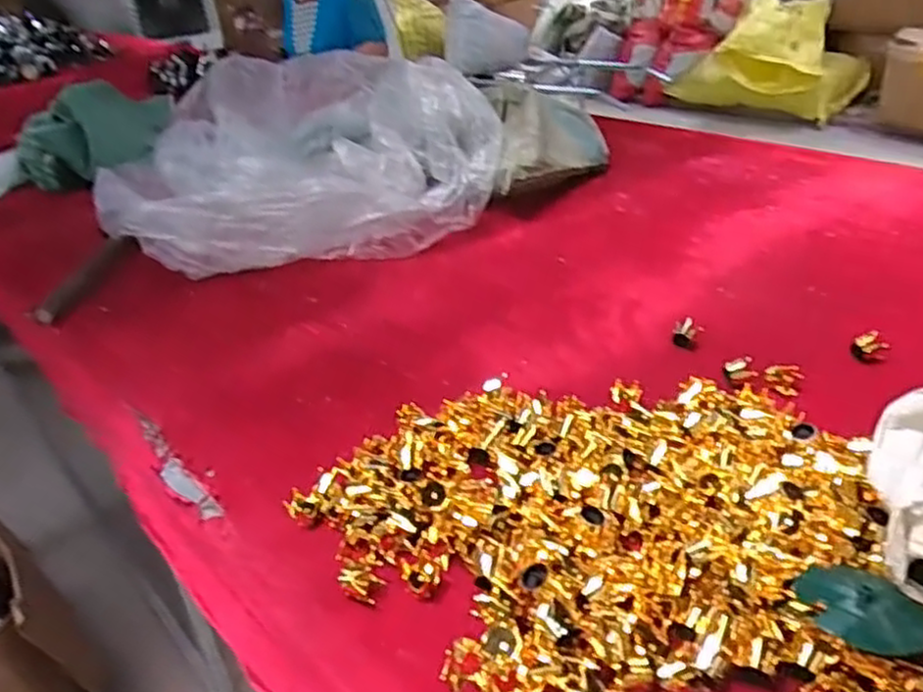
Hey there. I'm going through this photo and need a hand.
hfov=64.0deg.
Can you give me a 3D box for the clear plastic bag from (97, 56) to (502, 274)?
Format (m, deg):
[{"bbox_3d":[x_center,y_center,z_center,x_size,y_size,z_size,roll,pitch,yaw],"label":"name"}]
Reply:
[{"bbox_3d":[-0.268,-0.306,1.207,0.583,0.251,0.493,-18,32,-23],"label":"clear plastic bag"}]

